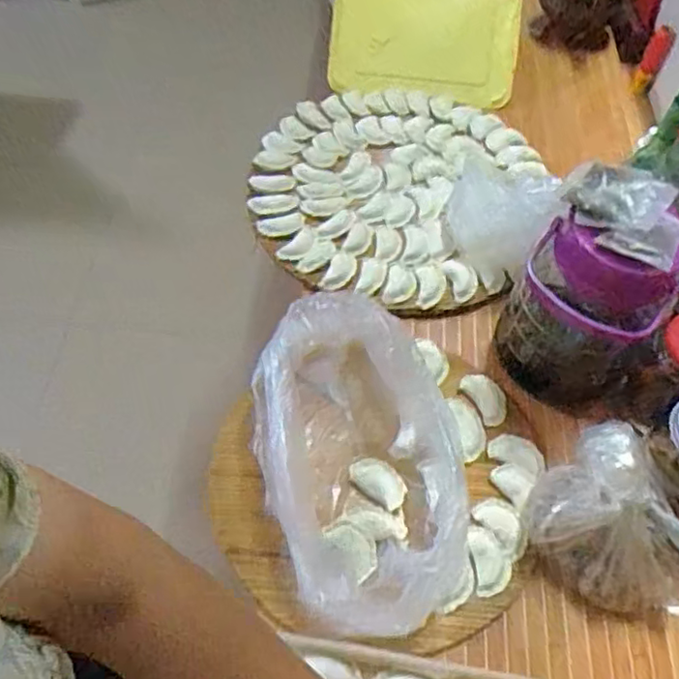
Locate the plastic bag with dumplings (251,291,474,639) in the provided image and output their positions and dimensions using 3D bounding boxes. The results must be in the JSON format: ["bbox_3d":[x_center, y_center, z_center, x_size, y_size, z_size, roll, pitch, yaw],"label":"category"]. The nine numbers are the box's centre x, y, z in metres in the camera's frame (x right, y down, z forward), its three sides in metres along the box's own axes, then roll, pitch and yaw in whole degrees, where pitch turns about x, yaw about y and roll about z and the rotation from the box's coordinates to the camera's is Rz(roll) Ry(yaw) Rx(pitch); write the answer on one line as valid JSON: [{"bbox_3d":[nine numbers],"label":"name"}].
[{"bbox_3d":[0.020,0.116,0.655,0.192,0.105,0.315,-18,59,-14],"label":"plastic bag with dumplings"}]

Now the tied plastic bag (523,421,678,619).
[{"bbox_3d":[0.269,0.185,0.626,0.122,0.136,0.167,-33,64,-22],"label":"tied plastic bag"}]

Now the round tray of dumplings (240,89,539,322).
[{"bbox_3d":[0.075,-0.234,0.948,0.382,0.030,0.429,19,58,10],"label":"round tray of dumplings"}]

